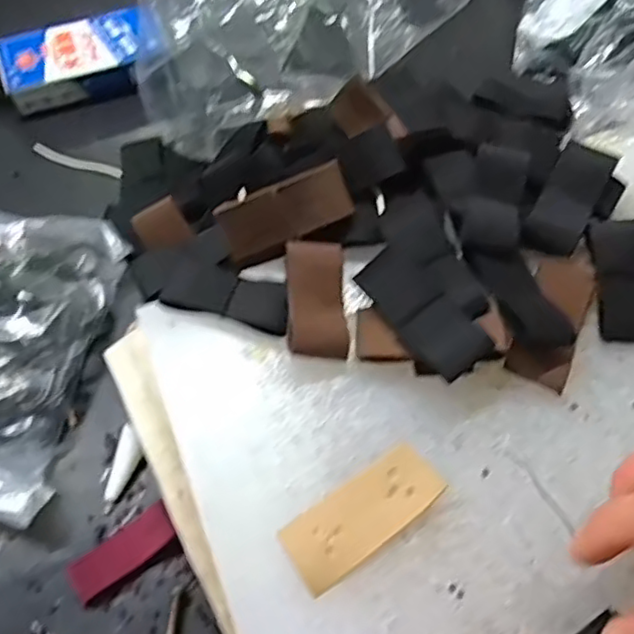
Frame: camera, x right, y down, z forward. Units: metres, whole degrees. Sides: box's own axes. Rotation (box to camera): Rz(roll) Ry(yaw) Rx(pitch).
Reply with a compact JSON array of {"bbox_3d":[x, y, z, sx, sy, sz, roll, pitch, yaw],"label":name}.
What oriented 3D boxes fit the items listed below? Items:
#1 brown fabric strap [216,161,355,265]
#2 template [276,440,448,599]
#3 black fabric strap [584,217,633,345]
[{"bbox_3d":[-0.014,-0.048,0.291,0.059,0.004,0.025,-23,102,-4],"label":"brown fabric strap"},{"bbox_3d":[0.018,0.075,0.246,0.063,0.005,0.026,-33,66,-15],"label":"template"},{"bbox_3d":[0.138,-0.018,0.290,0.029,0.004,0.062,5,62,4],"label":"black fabric strap"}]

